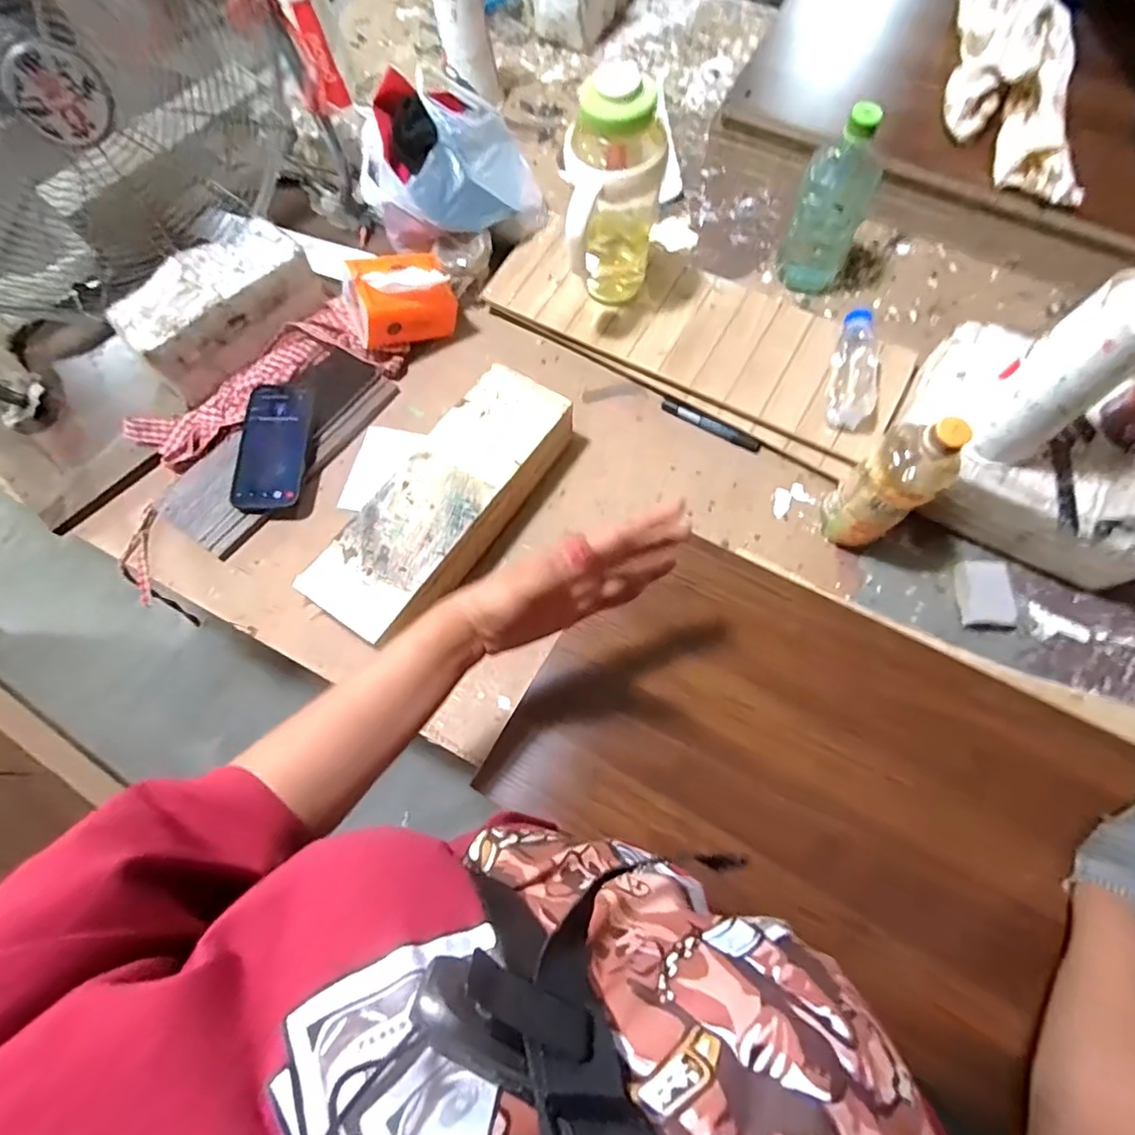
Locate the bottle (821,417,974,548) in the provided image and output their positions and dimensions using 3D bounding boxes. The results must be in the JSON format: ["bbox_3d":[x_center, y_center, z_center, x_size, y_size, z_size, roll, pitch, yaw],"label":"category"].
[{"bbox_3d":[0.313,-0.076,0.556,0.058,0.200,0.069,-38,75,-9],"label":"bottle"}]

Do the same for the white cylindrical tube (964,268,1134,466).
[{"bbox_3d":[0.424,-0.160,0.485,0.066,0.170,0.074,-38,75,-9],"label":"white cylindrical tube"}]

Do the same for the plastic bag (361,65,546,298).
[{"bbox_3d":[-0.142,-0.510,0.734,0.225,0.130,0.218,-35,75,-8],"label":"plastic bag"}]

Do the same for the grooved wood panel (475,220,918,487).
[{"bbox_3d":[0.156,-0.302,0.714,0.515,0.024,0.183,30,80,11],"label":"grooved wood panel"}]

